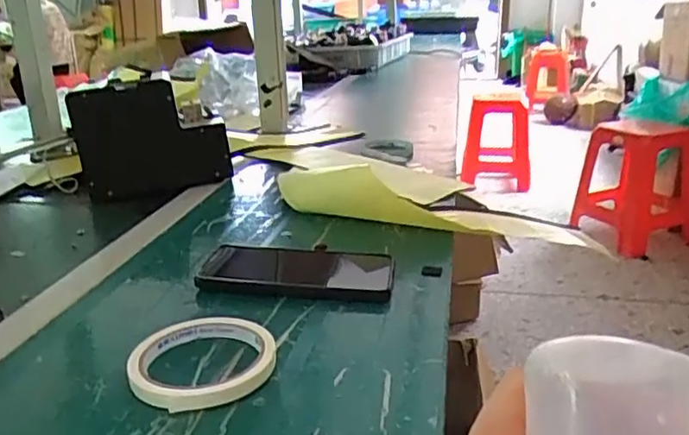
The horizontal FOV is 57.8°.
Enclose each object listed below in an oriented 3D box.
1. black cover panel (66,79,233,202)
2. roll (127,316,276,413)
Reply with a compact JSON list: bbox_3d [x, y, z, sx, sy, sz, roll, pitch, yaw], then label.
[{"bbox_3d":[-0.243,-0.101,0.790,0.182,0.142,0.033,-12,10,-12],"label":"black cover panel"},{"bbox_3d":[-0.096,0.094,0.420,0.093,0.015,0.094,-1,20,1],"label":"roll"}]

